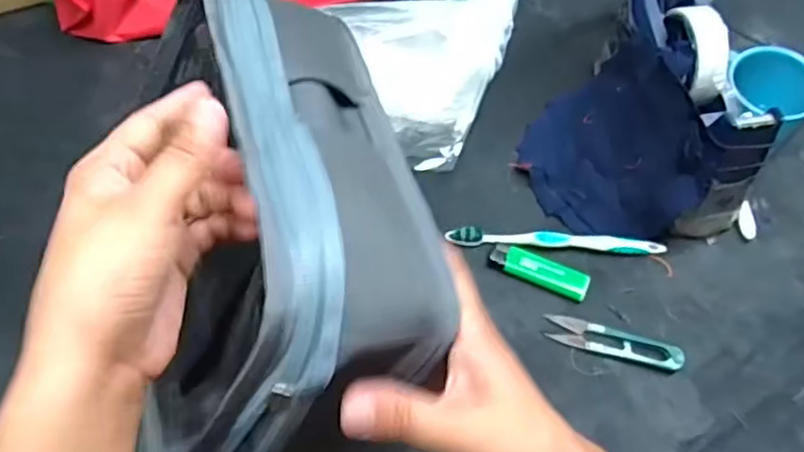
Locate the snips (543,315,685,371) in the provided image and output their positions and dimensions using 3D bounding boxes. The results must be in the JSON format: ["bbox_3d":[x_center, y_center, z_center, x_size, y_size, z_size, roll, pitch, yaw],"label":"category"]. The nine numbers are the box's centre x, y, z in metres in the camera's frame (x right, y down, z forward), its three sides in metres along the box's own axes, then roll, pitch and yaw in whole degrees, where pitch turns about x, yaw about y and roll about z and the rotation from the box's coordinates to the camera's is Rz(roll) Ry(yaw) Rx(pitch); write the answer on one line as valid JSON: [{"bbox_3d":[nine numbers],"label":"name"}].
[{"bbox_3d":[0.163,0.088,0.489,0.102,0.007,0.024,15,58,8],"label":"snips"}]

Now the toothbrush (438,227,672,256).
[{"bbox_3d":[0.127,0.013,0.531,0.176,0.014,0.013,2,57,0],"label":"toothbrush"}]

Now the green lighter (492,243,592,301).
[{"bbox_3d":[0.111,0.037,0.516,0.079,0.015,0.025,19,59,11],"label":"green lighter"}]

